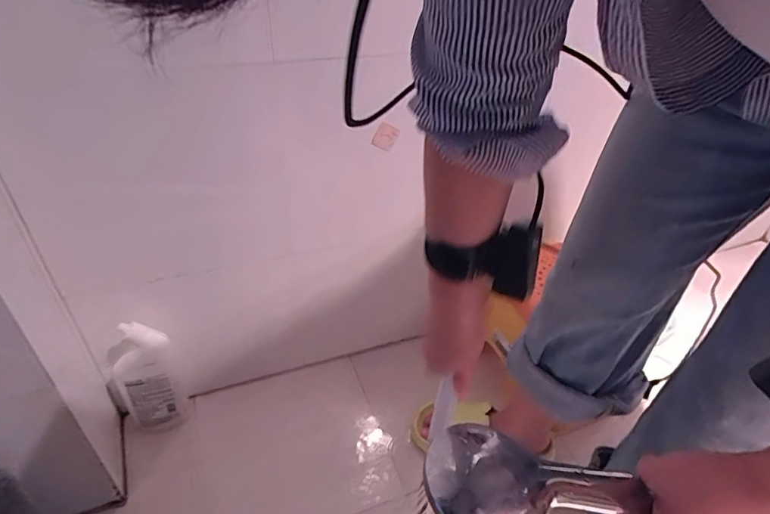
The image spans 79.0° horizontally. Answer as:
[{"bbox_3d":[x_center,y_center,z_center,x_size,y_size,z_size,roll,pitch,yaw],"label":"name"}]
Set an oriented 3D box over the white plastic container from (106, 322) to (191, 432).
[{"bbox_3d":[-0.392,0.197,0.769,0.094,0.233,0.043,-7,44,-15],"label":"white plastic container"}]

